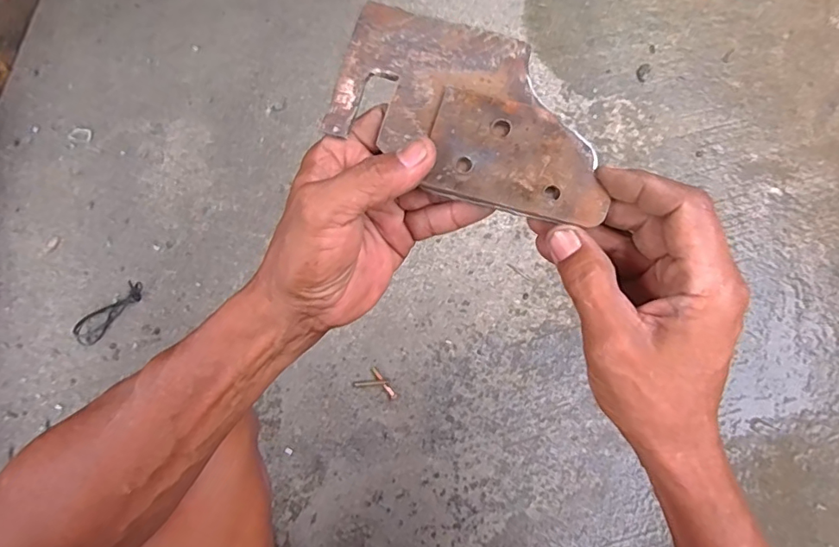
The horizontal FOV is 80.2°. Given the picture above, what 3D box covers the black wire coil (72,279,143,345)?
[{"bbox_3d":[-0.440,0.056,0.709,0.110,0.008,0.040,-42,77,-12],"label":"black wire coil"}]

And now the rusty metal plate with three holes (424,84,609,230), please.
[{"bbox_3d":[0.051,-0.060,0.257,0.091,0.004,0.055,17,85,6],"label":"rusty metal plate with three holes"}]

